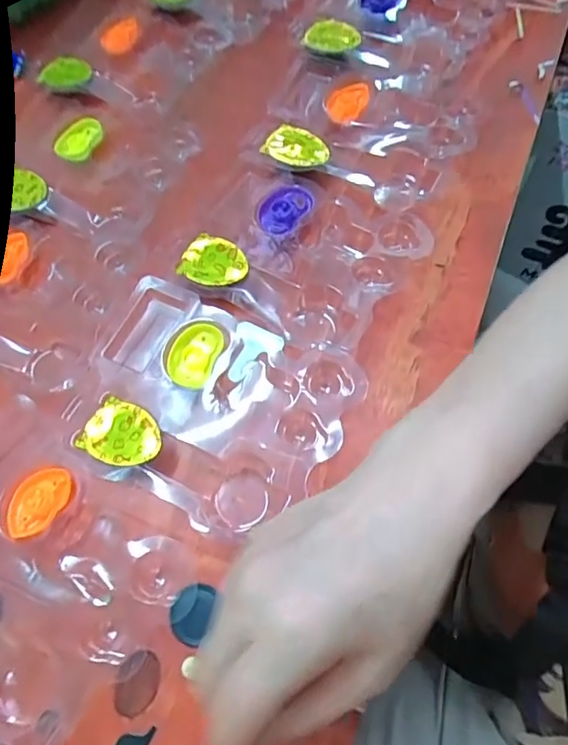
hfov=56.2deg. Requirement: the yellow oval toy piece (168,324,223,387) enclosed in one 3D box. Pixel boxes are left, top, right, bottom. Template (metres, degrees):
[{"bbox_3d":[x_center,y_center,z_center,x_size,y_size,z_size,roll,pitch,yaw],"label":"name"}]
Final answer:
[{"bbox_3d":[-0.062,-0.012,0.359,0.031,0.010,0.045,19,68,9],"label":"yellow oval toy piece"}]

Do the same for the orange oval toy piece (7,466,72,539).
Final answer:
[{"bbox_3d":[-0.150,0.079,0.326,0.030,0.005,0.044,21,68,10],"label":"orange oval toy piece"}]

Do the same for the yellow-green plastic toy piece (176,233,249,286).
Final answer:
[{"bbox_3d":[-0.050,-0.081,0.383,0.050,0.004,0.039,28,70,13],"label":"yellow-green plastic toy piece"}]

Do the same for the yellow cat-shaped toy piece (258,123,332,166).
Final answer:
[{"bbox_3d":[0.012,-0.181,0.427,0.055,0.009,0.038,33,71,15],"label":"yellow cat-shaped toy piece"}]

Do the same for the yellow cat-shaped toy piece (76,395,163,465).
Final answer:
[{"bbox_3d":[-0.101,0.040,0.335,0.050,0.010,0.038,26,69,12],"label":"yellow cat-shaped toy piece"}]

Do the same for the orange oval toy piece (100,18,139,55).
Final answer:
[{"bbox_3d":[-0.158,-0.332,0.523,0.026,0.012,0.043,26,69,12],"label":"orange oval toy piece"}]

